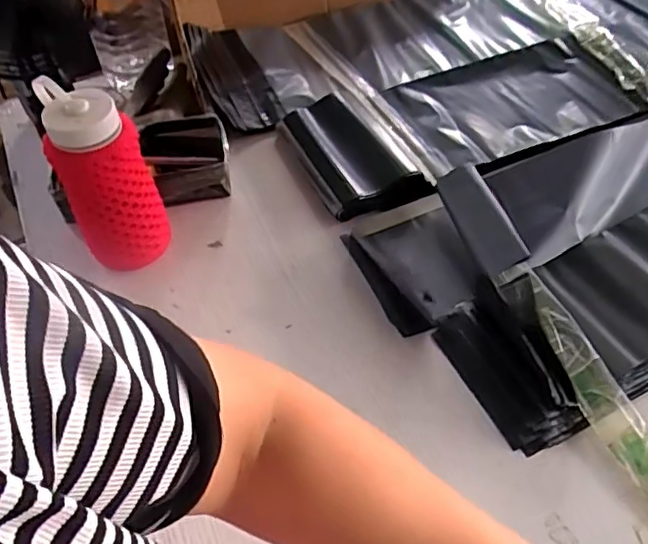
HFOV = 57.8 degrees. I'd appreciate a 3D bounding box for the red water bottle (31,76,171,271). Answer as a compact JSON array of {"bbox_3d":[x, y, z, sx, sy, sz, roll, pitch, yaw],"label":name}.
[{"bbox_3d":[-0.243,-0.100,0.655,0.092,0.214,0.094,-24,55,-15],"label":"red water bottle"}]

